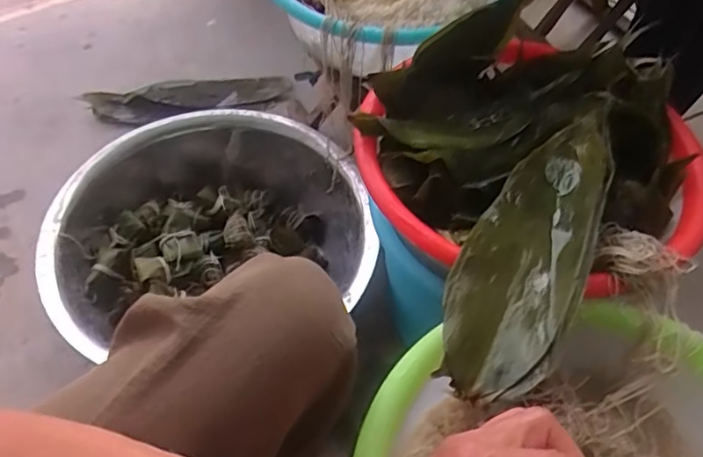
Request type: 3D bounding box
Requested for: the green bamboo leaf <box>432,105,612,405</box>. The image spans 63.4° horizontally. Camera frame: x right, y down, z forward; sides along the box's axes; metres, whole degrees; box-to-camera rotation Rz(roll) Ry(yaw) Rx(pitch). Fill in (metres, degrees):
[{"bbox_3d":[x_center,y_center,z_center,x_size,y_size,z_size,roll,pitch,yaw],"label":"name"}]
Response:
[{"bbox_3d":[0.179,0.000,0.539,0.098,0.052,0.379,25,57,17],"label":"green bamboo leaf"}]

